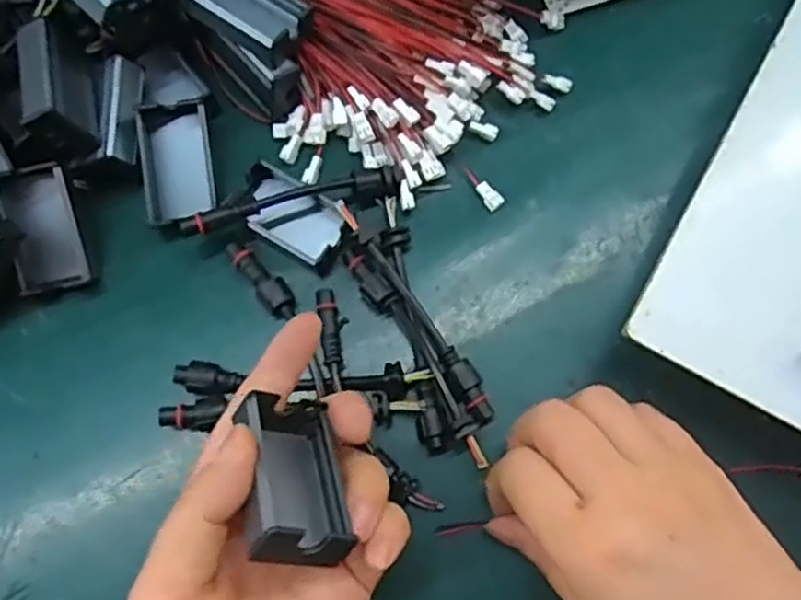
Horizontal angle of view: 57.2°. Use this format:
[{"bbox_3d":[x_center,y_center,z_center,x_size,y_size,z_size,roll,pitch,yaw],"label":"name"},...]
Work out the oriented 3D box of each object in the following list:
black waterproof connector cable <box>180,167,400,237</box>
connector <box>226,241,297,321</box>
[{"bbox_3d":[-0.046,-0.042,0.320,0.093,0.022,0.012,-15,75,-3],"label":"black waterproof connector cable"},{"bbox_3d":[-0.060,-0.009,0.320,0.014,0.016,0.043,-32,77,-7],"label":"connector"}]

